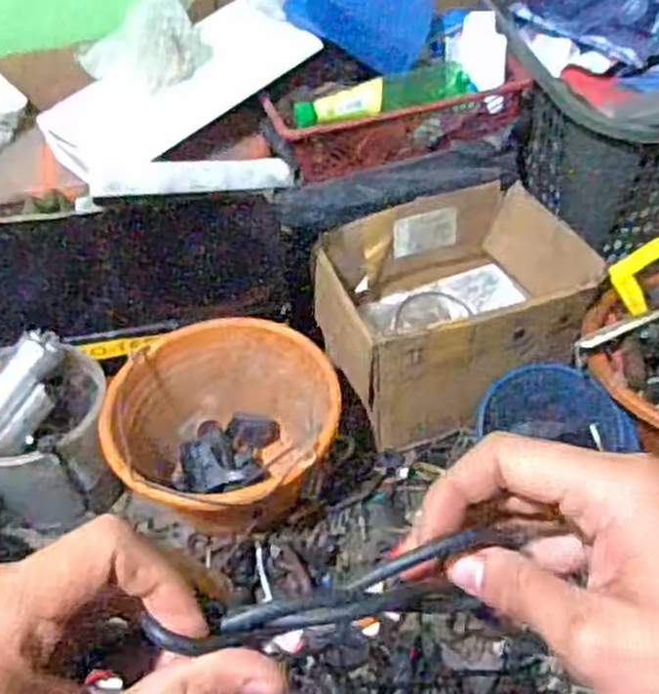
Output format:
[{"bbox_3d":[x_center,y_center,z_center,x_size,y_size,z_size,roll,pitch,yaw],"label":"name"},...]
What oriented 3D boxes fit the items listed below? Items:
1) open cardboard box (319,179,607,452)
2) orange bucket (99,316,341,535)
[{"bbox_3d":[0.151,-0.052,0.974,0.317,0.141,0.255,-21,50,-16],"label":"open cardboard box"},{"bbox_3d":[-0.119,0.108,0.902,0.244,0.172,0.233,-1,48,1],"label":"orange bucket"}]

